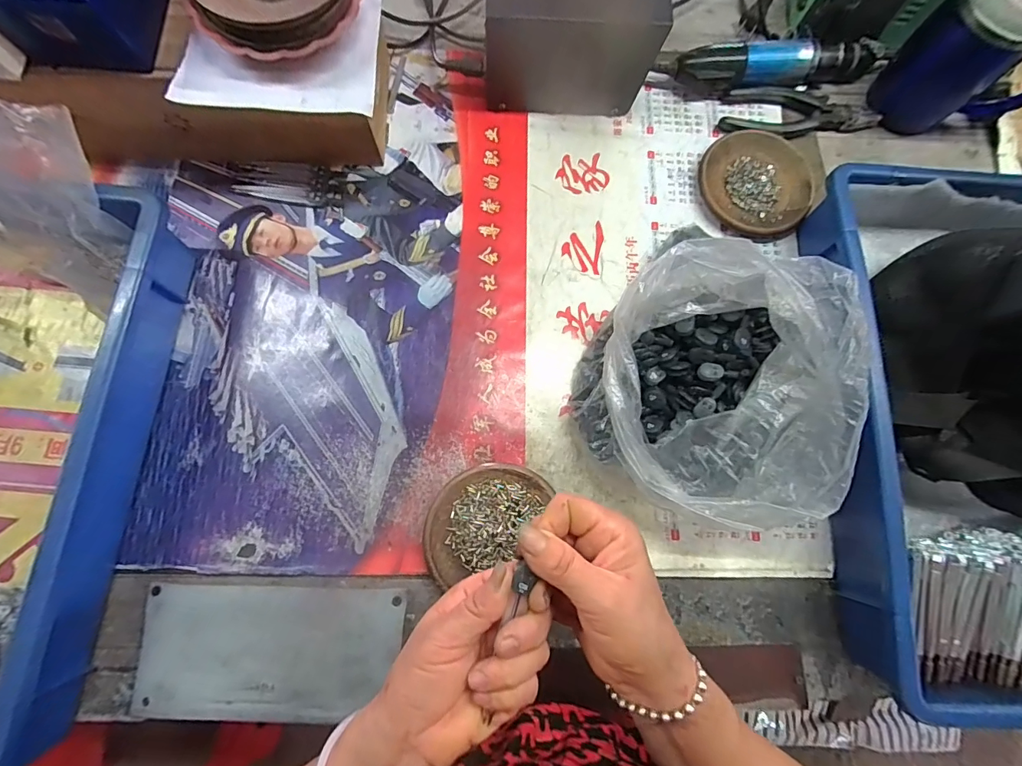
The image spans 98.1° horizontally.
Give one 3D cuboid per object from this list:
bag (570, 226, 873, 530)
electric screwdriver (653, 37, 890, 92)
[{"bbox_3d":[0.162,0.000,0.352,0.195,0.119,0.199,22,78,3],"label":"bag"},{"bbox_3d":[0.283,-0.336,0.471,0.245,0.040,0.032,-5,77,-3],"label":"electric screwdriver"}]

